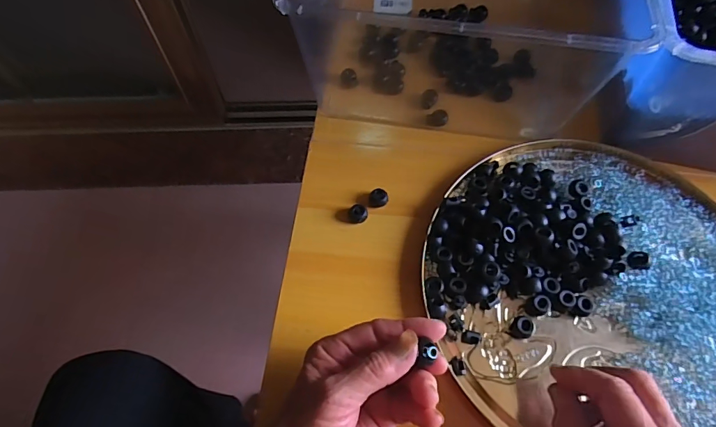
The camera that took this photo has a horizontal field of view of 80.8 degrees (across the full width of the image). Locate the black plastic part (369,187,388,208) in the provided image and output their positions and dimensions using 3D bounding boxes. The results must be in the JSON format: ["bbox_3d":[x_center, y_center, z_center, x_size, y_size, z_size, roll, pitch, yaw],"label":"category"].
[{"bbox_3d":[0.019,-0.015,0.399,0.017,0.012,0.014,1,63,0],"label":"black plastic part"}]

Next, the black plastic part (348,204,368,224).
[{"bbox_3d":[0.000,0.001,0.393,0.018,0.009,0.016,20,64,9],"label":"black plastic part"}]

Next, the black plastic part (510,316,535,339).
[{"bbox_3d":[0.134,0.094,0.344,0.016,0.018,0.013,23,65,10],"label":"black plastic part"}]

